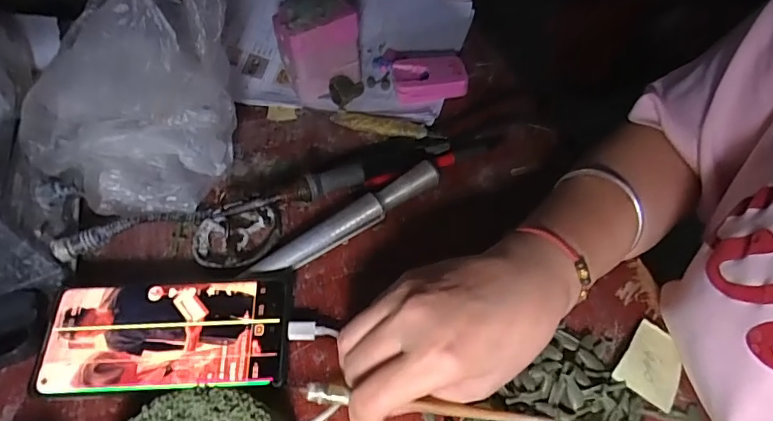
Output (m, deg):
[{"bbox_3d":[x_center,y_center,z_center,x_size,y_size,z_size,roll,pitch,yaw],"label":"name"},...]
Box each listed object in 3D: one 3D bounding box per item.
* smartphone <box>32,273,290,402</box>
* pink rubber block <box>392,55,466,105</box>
[{"bbox_3d":[-0.146,0.081,0.334,0.161,0.006,0.079,-2,61,0],"label":"smartphone"},{"bbox_3d":[0.042,-0.133,0.501,0.073,0.022,0.043,-14,50,-7],"label":"pink rubber block"}]

